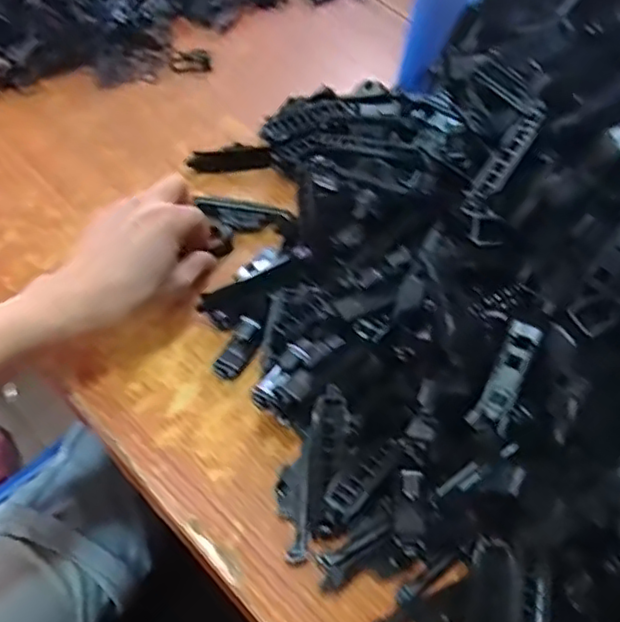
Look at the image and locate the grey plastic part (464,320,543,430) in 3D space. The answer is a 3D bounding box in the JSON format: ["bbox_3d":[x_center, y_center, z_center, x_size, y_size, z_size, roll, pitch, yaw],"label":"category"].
[{"bbox_3d":[0.103,0.035,0.336,0.016,0.005,0.060,28,84,13],"label":"grey plastic part"}]

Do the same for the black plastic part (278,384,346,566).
[{"bbox_3d":[-0.001,0.091,0.364,0.026,0.017,0.095,17,82,6],"label":"black plastic part"}]

